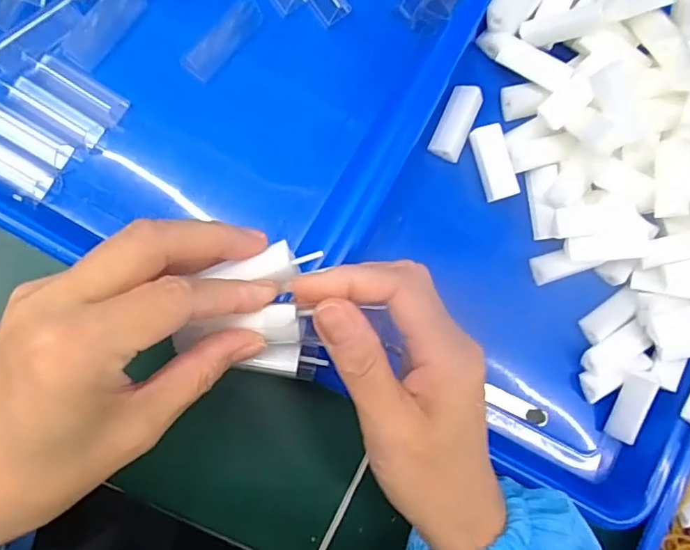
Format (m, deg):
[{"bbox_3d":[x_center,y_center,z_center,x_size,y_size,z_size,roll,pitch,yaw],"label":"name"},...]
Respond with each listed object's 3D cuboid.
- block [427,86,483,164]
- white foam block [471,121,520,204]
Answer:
[{"bbox_3d":[0.070,-0.094,0.335,0.020,0.016,0.045,25,82,-8],"label":"block"},{"bbox_3d":[0.093,-0.070,0.335,0.019,0.012,0.045,-15,89,-12],"label":"white foam block"}]

